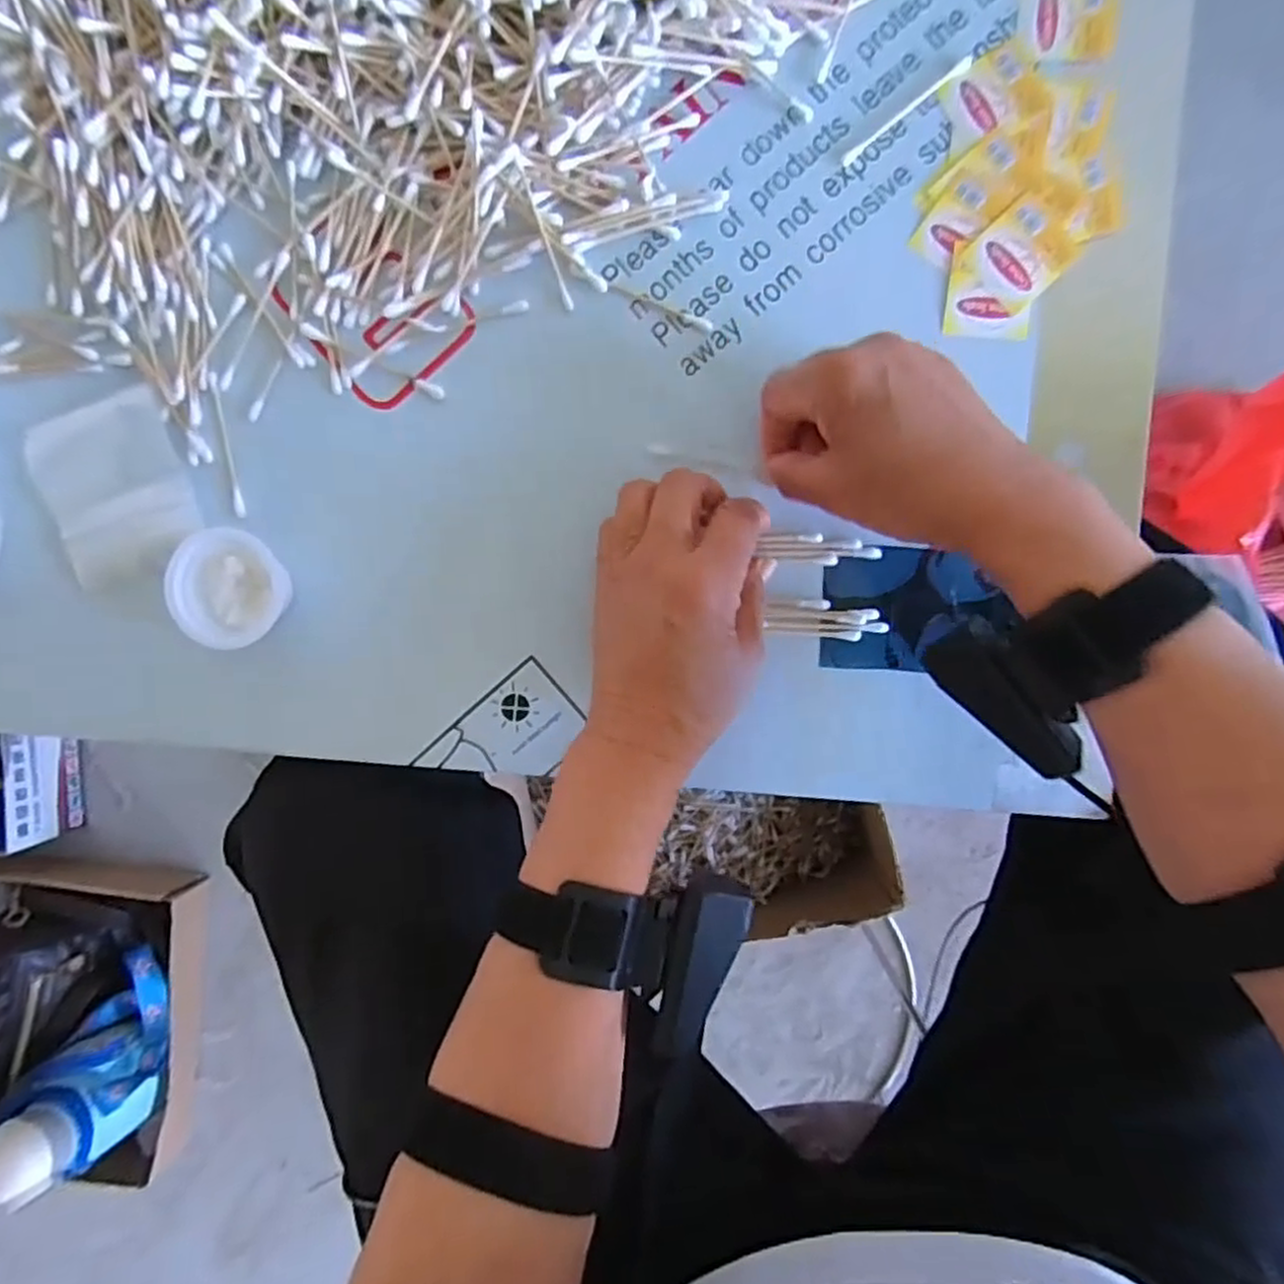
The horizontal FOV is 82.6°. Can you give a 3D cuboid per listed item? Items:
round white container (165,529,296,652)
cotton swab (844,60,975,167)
[{"bbox_3d":[-0.195,-0.026,0.353,0.052,0.032,0.051,0,94,1],"label":"round white container"},{"bbox_3d":[0.125,-0.250,0.343,0.072,0.004,0.006,-36,93,4],"label":"cotton swab"}]

